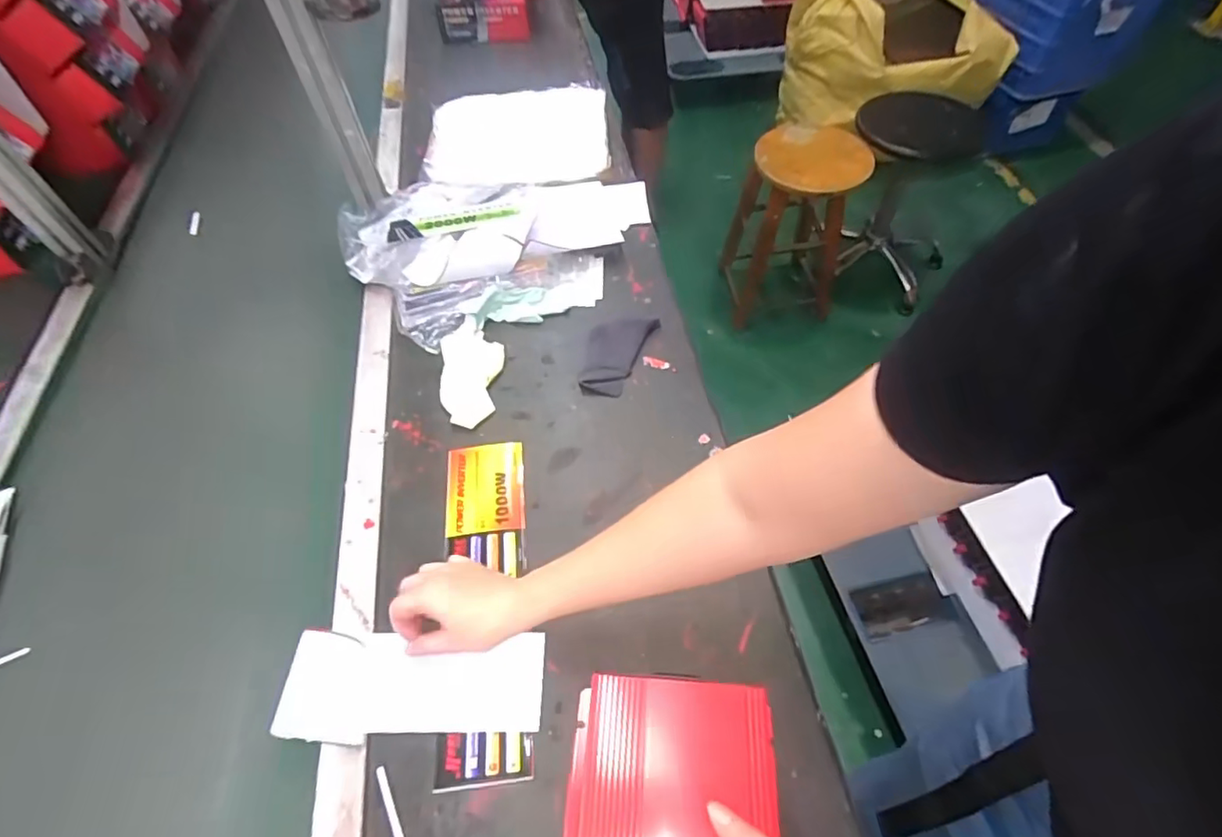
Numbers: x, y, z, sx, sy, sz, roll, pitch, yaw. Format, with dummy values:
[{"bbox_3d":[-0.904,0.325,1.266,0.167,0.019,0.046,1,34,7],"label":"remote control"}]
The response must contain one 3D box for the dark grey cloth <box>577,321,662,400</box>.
[{"bbox_3d":[0.003,-0.087,0.761,0.070,0.019,0.140,22,58,14],"label":"dark grey cloth"}]

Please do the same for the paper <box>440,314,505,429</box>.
[{"bbox_3d":[-0.177,-0.061,0.748,0.077,0.015,0.164,-6,56,-4],"label":"paper"}]

